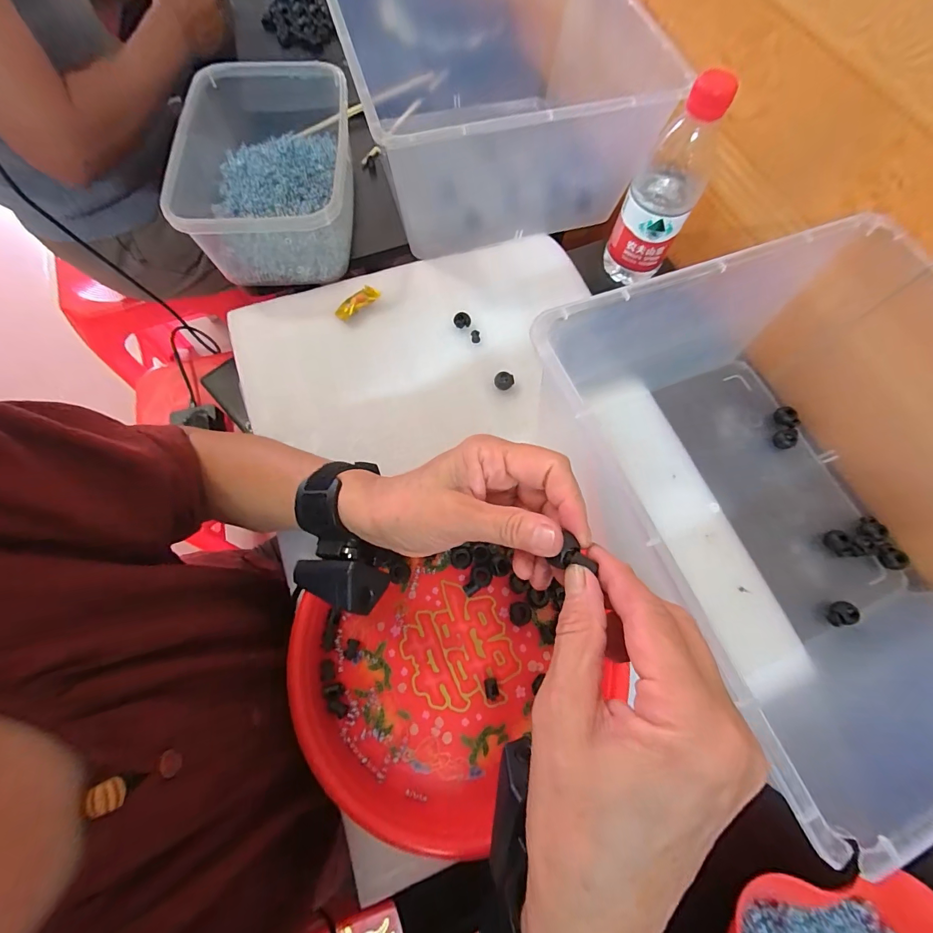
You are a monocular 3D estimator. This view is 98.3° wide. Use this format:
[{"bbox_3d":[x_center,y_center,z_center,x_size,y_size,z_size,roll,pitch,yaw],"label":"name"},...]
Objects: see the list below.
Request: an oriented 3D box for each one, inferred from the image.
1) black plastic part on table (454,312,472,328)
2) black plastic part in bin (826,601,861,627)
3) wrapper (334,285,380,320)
[{"bbox_3d":[-0.004,-0.152,0.417,0.017,0.010,0.011,0,68,-2],"label":"black plastic part on table"},{"bbox_3d":[0.307,0.121,0.331,0.020,0.012,0.018,-9,69,-5],"label":"black plastic part in bin"},{"bbox_3d":[-0.116,-0.173,0.425,0.050,0.010,0.017,-31,72,5],"label":"wrapper"}]

